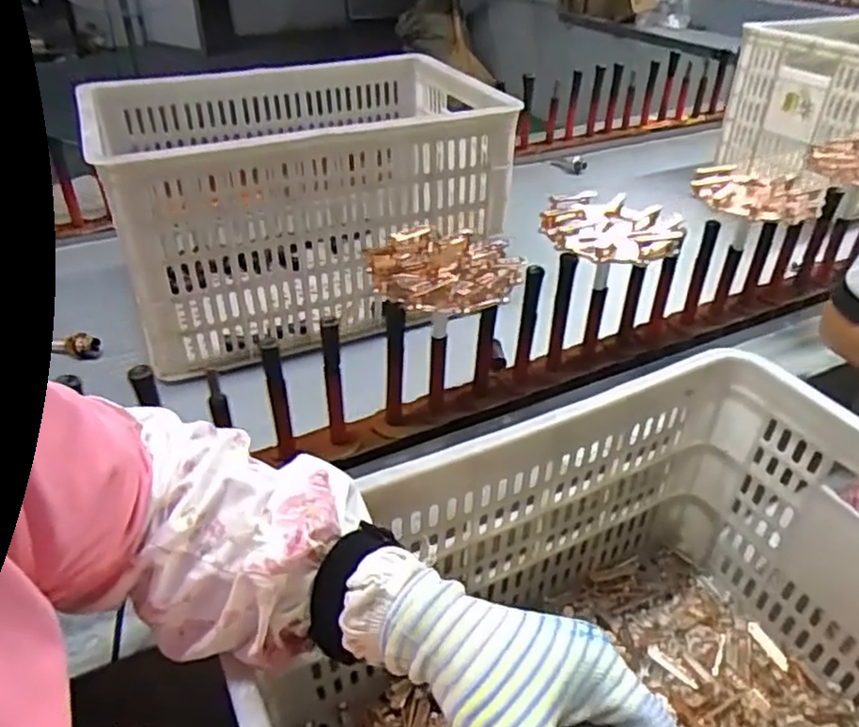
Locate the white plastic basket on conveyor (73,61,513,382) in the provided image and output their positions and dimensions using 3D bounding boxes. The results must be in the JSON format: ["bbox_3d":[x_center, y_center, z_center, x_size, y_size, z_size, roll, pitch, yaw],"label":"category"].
[{"bbox_3d":[-0.154,-0.203,0.849,0.449,0.265,0.285,-19,39,-23],"label":"white plastic basket on conveyor"}]

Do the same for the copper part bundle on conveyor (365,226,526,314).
[{"bbox_3d":[0.011,-0.087,0.619,0.133,0.024,0.131,-1,36,0],"label":"copper part bundle on conveyor"}]

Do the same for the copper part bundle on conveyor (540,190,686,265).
[{"bbox_3d":[0.188,-0.143,0.701,0.136,0.025,0.129,7,36,10],"label":"copper part bundle on conveyor"}]

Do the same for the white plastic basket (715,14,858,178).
[{"bbox_3d":[0.817,-0.498,1.237,0.452,0.212,0.353,-17,39,-21],"label":"white plastic basket"}]

